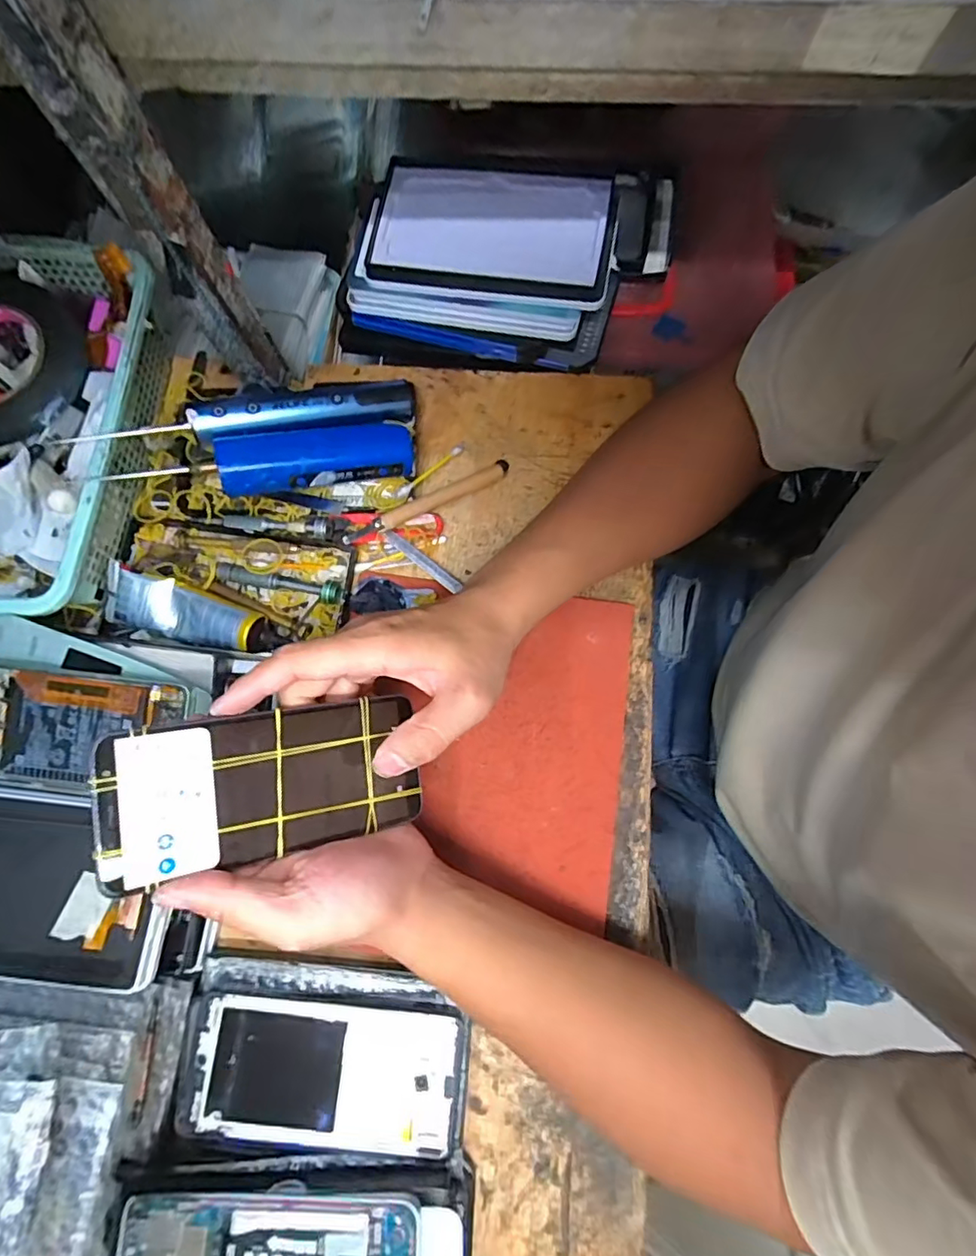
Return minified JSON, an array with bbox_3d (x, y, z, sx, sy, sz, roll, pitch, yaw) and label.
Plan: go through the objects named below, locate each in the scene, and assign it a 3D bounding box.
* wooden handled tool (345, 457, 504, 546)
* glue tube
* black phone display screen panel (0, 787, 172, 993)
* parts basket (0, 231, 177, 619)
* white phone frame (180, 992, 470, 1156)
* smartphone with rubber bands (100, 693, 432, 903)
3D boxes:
[{"bbox_3d":[-0.043,-0.092,0.411,0.132,0.014,0.013,-30,80,-5],"label":"wooden handled tool"},{"bbox_3d":[-0.206,-0.009,0.389,0.130,0.021,0.037,15,79,4],"label":"glue tube"},{"bbox_3d":[-0.276,0.148,0.322,0.173,0.015,0.098,7,76,0],"label":"black phone display screen panel"},{"bbox_3d":[-0.336,-0.138,0.389,0.194,0.063,0.271,7,79,3],"label":"parts basket"},{"bbox_3d":[-0.099,0.263,0.327,0.162,0.008,0.073,3,79,2],"label":"white phone frame"},{"bbox_3d":[-0.108,0.078,0.282,0.150,0.006,0.071,-5,85,-31],"label":"smartphone with rubber bands"}]

